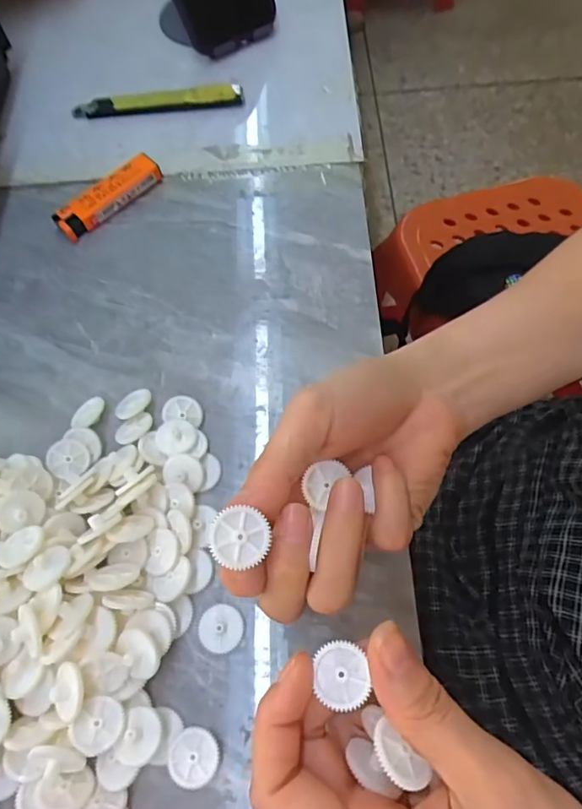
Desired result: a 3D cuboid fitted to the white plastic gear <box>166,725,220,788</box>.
[{"bbox_3d":[-0.041,0.151,0.223,0.021,0.009,0.021,-1,64,2],"label":"white plastic gear"}]

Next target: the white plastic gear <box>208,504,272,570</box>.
[{"bbox_3d":[-0.018,0.046,0.183,0.019,0.006,0.018,1,64,4],"label":"white plastic gear"}]

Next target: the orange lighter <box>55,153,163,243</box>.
[{"bbox_3d":[-0.129,-0.146,0.363,0.022,0.017,0.079,40,72,19],"label":"orange lighter"}]

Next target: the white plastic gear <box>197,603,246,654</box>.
[{"bbox_3d":[-0.033,0.106,0.246,0.022,0.005,0.021,5,65,5],"label":"white plastic gear"}]

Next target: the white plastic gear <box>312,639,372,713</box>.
[{"bbox_3d":[0.018,0.095,0.182,0.018,0.004,0.022,-8,64,-1],"label":"white plastic gear"}]

